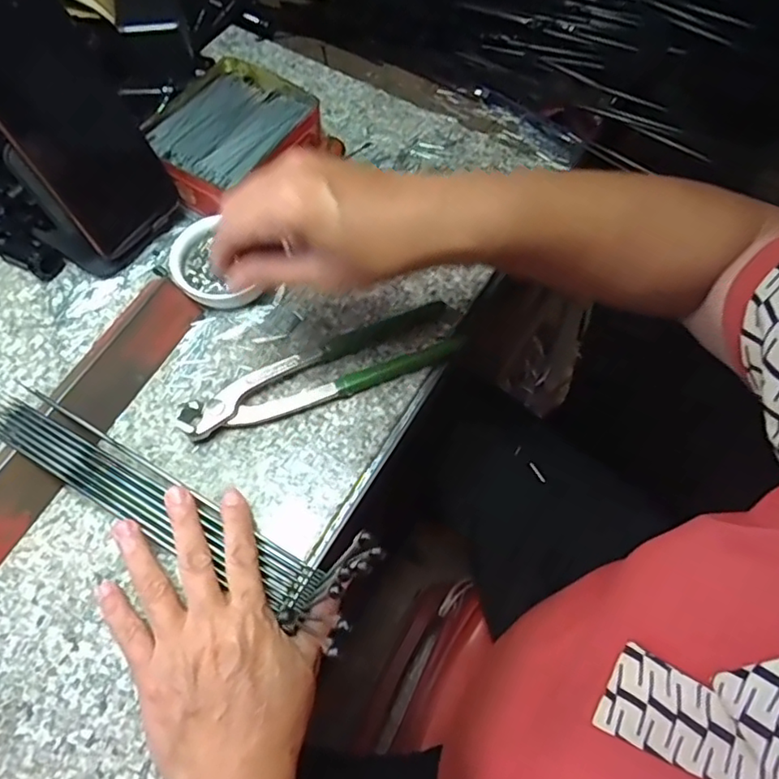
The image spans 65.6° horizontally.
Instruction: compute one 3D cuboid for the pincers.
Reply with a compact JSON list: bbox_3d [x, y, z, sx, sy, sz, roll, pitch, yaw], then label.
[{"bbox_3d":[-0.045,-0.015,0.416,0.195,0.015,0.050,-23,67,-12],"label":"pincers"}]

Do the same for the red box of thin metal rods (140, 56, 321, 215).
[{"bbox_3d":[-0.126,-0.199,0.489,0.110,0.046,0.129,34,68,13],"label":"red box of thin metal rods"}]

